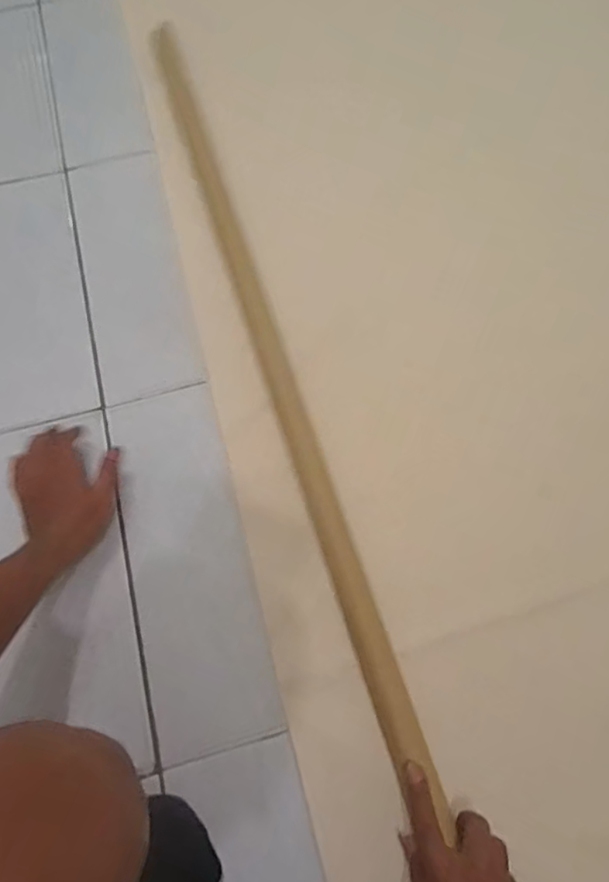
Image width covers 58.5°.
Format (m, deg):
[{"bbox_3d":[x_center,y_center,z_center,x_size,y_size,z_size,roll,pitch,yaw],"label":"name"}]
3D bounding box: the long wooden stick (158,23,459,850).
[{"bbox_3d":[-0.052,-0.147,0.662,0.039,0.028,1.056,-17,69,-4],"label":"long wooden stick"}]

